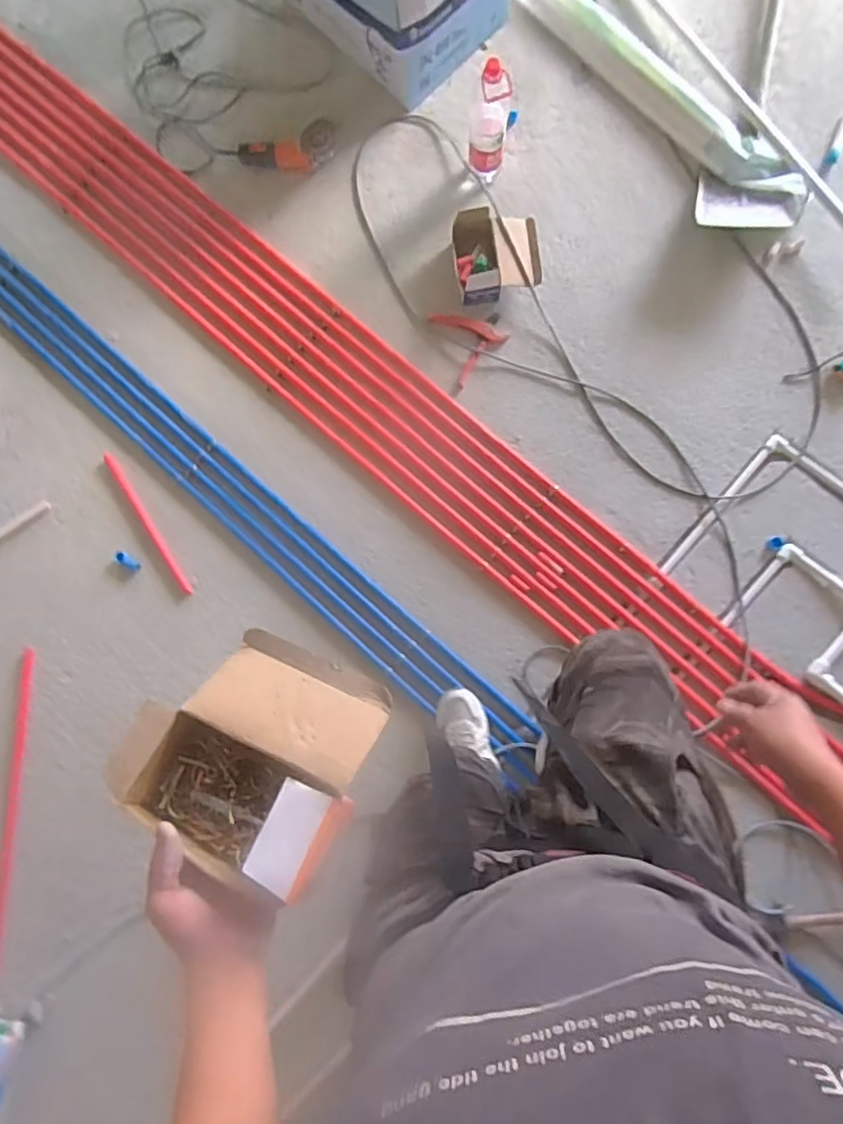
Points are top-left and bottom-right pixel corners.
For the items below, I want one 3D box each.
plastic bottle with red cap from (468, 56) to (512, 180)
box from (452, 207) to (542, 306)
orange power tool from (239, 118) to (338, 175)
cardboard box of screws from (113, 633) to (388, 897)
[{"bbox_3d":[0.158,-1.022,1.430,0.087,0.306,0.088,5,85,5],"label":"plastic bottle with red cap"},{"bbox_3d":[0.192,-0.763,1.510,0.211,0.082,0.204,-6,84,4],"label":"box"},{"bbox_3d":[-0.356,-1.083,1.596,0.285,0.063,0.091,4,85,18],"label":"orange power tool"},{"bbox_3d":[-0.161,0.175,0.564,0.213,0.109,0.193,22,87,6],"label":"cardboard box of screws"}]

